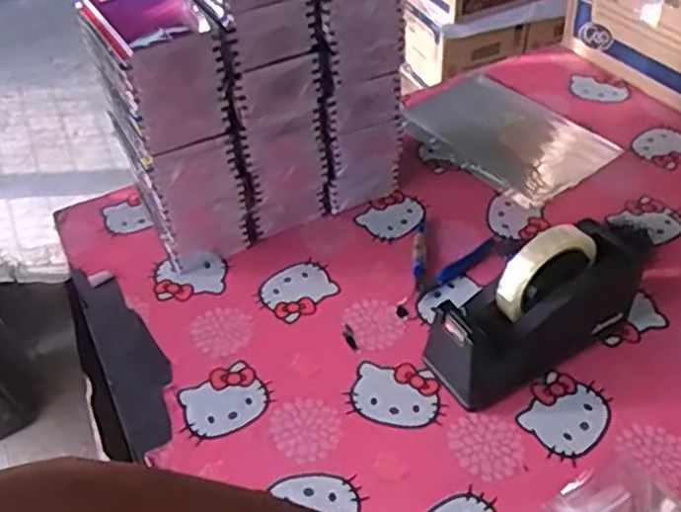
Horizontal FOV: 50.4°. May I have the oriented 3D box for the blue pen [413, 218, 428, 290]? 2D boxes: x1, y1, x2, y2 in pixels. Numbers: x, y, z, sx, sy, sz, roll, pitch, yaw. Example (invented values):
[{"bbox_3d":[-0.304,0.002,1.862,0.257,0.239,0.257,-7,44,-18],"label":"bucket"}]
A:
[{"bbox_3d":[0.090,-0.003,0.807,0.016,0.011,0.108,3,44,7],"label":"blue pen"}]

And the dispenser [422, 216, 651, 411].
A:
[{"bbox_3d":[0.182,0.042,0.678,0.229,0.128,0.080,-24,47,-20],"label":"dispenser"}]

